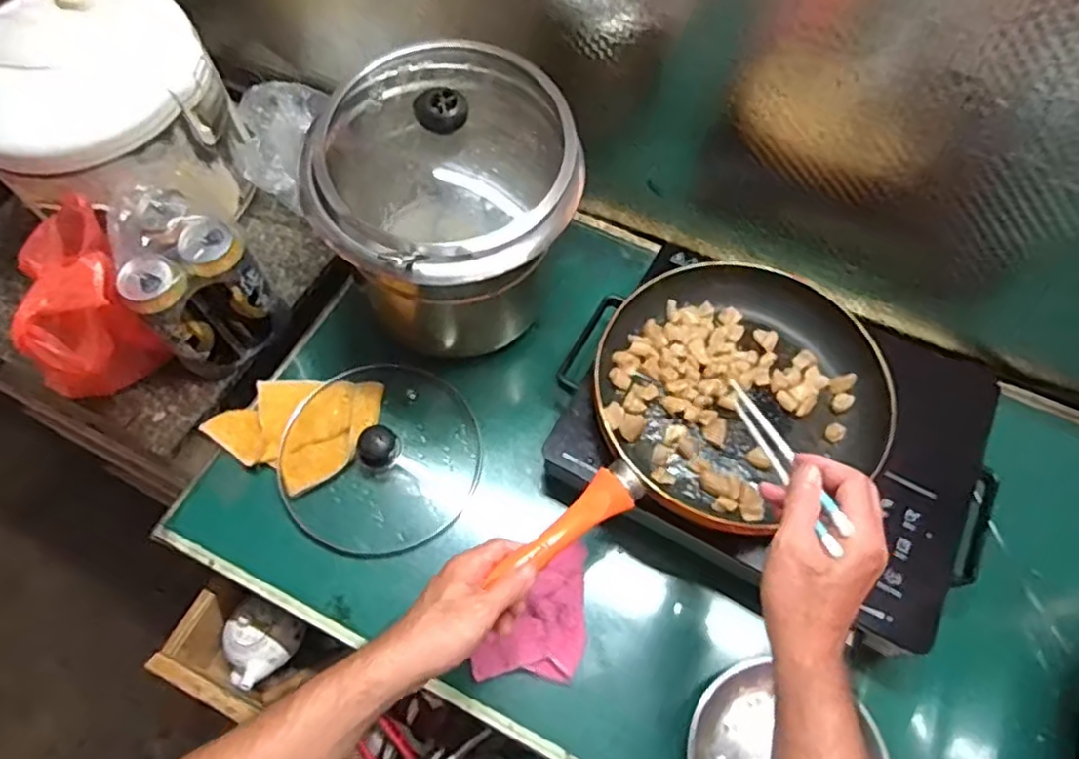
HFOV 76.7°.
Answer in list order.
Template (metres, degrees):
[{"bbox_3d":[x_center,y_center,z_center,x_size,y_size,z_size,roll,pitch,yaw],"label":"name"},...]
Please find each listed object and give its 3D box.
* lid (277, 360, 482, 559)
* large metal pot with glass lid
[{"bbox_3d":[-0.170,0.070,0.718,0.199,0.040,0.211,1,64,-1],"label":"lid"},{"bbox_3d":[-0.097,-0.163,0.713,0.223,0.259,0.248,-41,72,-19],"label":"large metal pot with glass lid"}]

